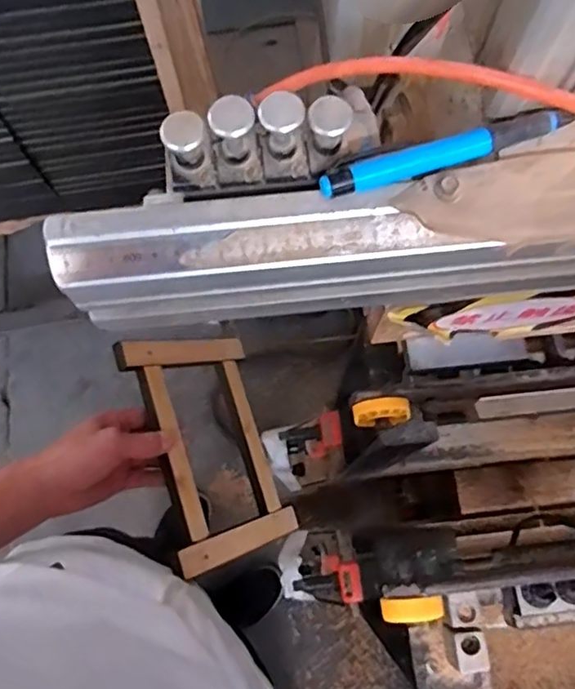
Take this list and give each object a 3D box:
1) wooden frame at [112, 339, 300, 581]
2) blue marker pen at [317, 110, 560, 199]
[{"bbox_3d":[-0.082,0.108,0.659,0.022,0.178,0.237,-26,77,35],"label":"wooden frame"},{"bbox_3d":[0.069,-0.086,0.273,0.112,0.008,0.011,-18,74,-4],"label":"blue marker pen"}]

